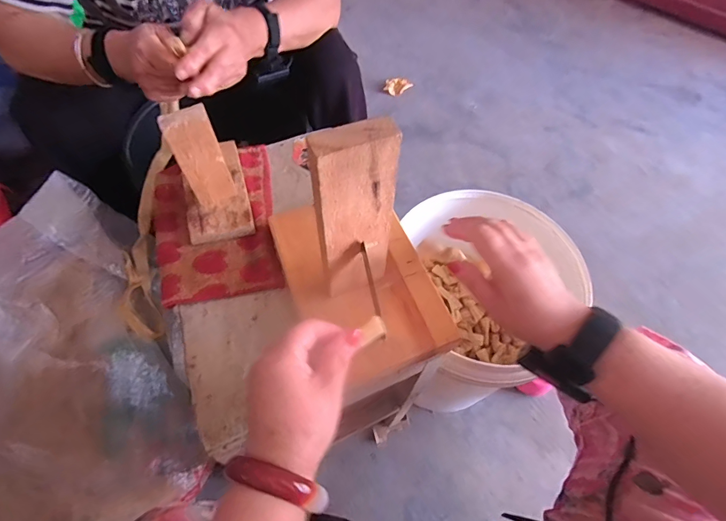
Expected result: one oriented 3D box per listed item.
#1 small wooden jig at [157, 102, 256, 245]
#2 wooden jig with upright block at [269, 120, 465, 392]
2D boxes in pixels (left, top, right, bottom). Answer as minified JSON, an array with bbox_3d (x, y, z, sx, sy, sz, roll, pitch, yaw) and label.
[{"bbox_3d":[-0.178,-0.112,0.436,0.073,0.127,0.138,-13,60,-11],"label":"small wooden jig"},{"bbox_3d":[-0.003,-0.028,0.333,0.139,0.196,0.199,-16,60,-12],"label":"wooden jig with upright block"}]

